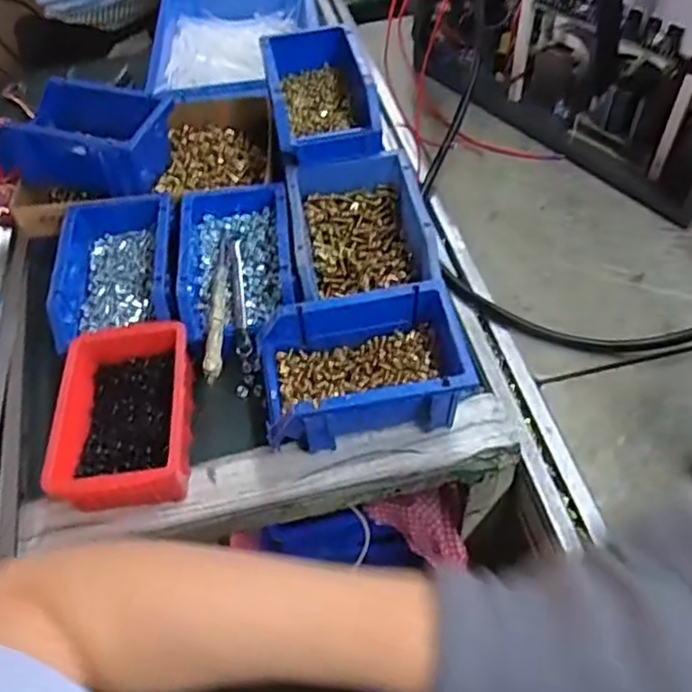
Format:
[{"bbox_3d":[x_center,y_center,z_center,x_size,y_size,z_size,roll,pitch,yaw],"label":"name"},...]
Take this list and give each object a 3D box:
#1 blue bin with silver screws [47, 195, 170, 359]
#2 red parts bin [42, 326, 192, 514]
[{"bbox_3d":[-0.211,-0.074,0.591,0.106,0.049,0.165,-10,53,-3],"label":"blue bin with silver screws"},{"bbox_3d":[-0.174,0.055,0.507,0.097,0.050,0.146,-6,53,0],"label":"red parts bin"}]

